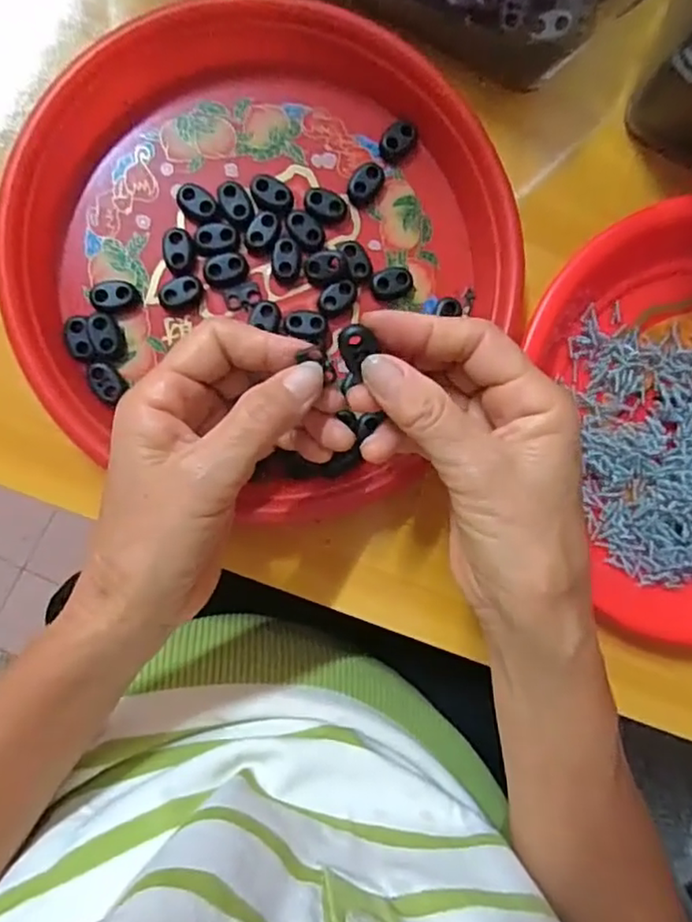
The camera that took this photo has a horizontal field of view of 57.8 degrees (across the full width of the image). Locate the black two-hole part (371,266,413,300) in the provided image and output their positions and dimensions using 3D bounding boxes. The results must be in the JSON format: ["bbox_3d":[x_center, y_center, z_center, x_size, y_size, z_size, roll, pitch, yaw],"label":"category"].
[{"bbox_3d":[0.024,-0.091,0.322,0.022,0.007,0.015,-21,94,-7],"label":"black two-hole part"}]

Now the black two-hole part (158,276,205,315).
[{"bbox_3d":[-0.081,-0.082,0.310,0.022,0.005,0.015,-22,94,-7],"label":"black two-hole part"}]

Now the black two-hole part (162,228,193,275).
[{"bbox_3d":[-0.082,-0.103,0.308,0.014,0.007,0.023,-9,92,-7],"label":"black two-hole part"}]

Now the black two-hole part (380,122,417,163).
[{"bbox_3d":[0.026,-0.164,0.321,0.015,0.007,0.021,41,86,-6],"label":"black two-hole part"}]

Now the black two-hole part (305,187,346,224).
[{"bbox_3d":[-0.010,-0.129,0.317,0.021,0.005,0.016,21,88,-8],"label":"black two-hole part"}]

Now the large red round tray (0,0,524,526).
[{"bbox_3d":[-0.038,-0.100,0.305,0.228,0.029,0.227,0,91,-8],"label":"large red round tray"}]

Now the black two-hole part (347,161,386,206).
[{"bbox_3d":[0.011,-0.142,0.320,0.015,0.006,0.024,40,86,-7],"label":"black two-hole part"}]

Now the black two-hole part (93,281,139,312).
[{"bbox_3d":[-0.112,-0.080,0.305,0.021,0.008,0.015,-5,92,-8],"label":"black two-hole part"}]

